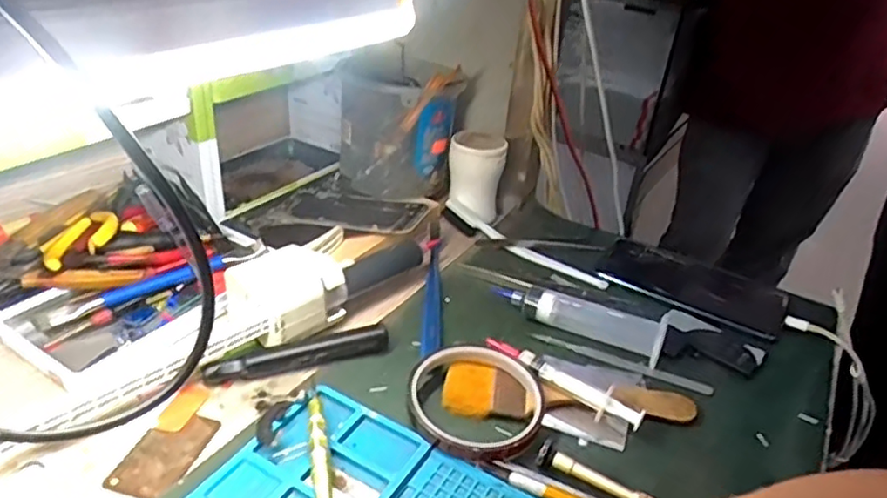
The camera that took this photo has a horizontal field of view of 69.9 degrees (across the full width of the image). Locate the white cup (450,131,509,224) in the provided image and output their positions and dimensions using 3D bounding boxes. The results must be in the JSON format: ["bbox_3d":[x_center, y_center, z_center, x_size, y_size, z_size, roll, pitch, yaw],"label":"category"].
[{"bbox_3d":[0.032,-0.070,0.622,0.054,0.078,0.053,6,31,-1],"label":"white cup"}]

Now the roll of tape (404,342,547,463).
[{"bbox_3d":[0.020,0.095,0.405,0.087,0.019,0.086,5,31,-3],"label":"roll of tape"}]

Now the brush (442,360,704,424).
[{"bbox_3d":[0.083,0.096,0.422,0.163,0.009,0.040,5,31,-2],"label":"brush"}]

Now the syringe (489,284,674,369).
[{"bbox_3d":[0.105,0.046,0.489,0.131,0.028,0.032,22,34,25],"label":"syringe"}]

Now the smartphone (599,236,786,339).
[{"bbox_3d":[0.219,0.029,0.560,0.152,0.013,0.083,26,36,29],"label":"smartphone"}]

